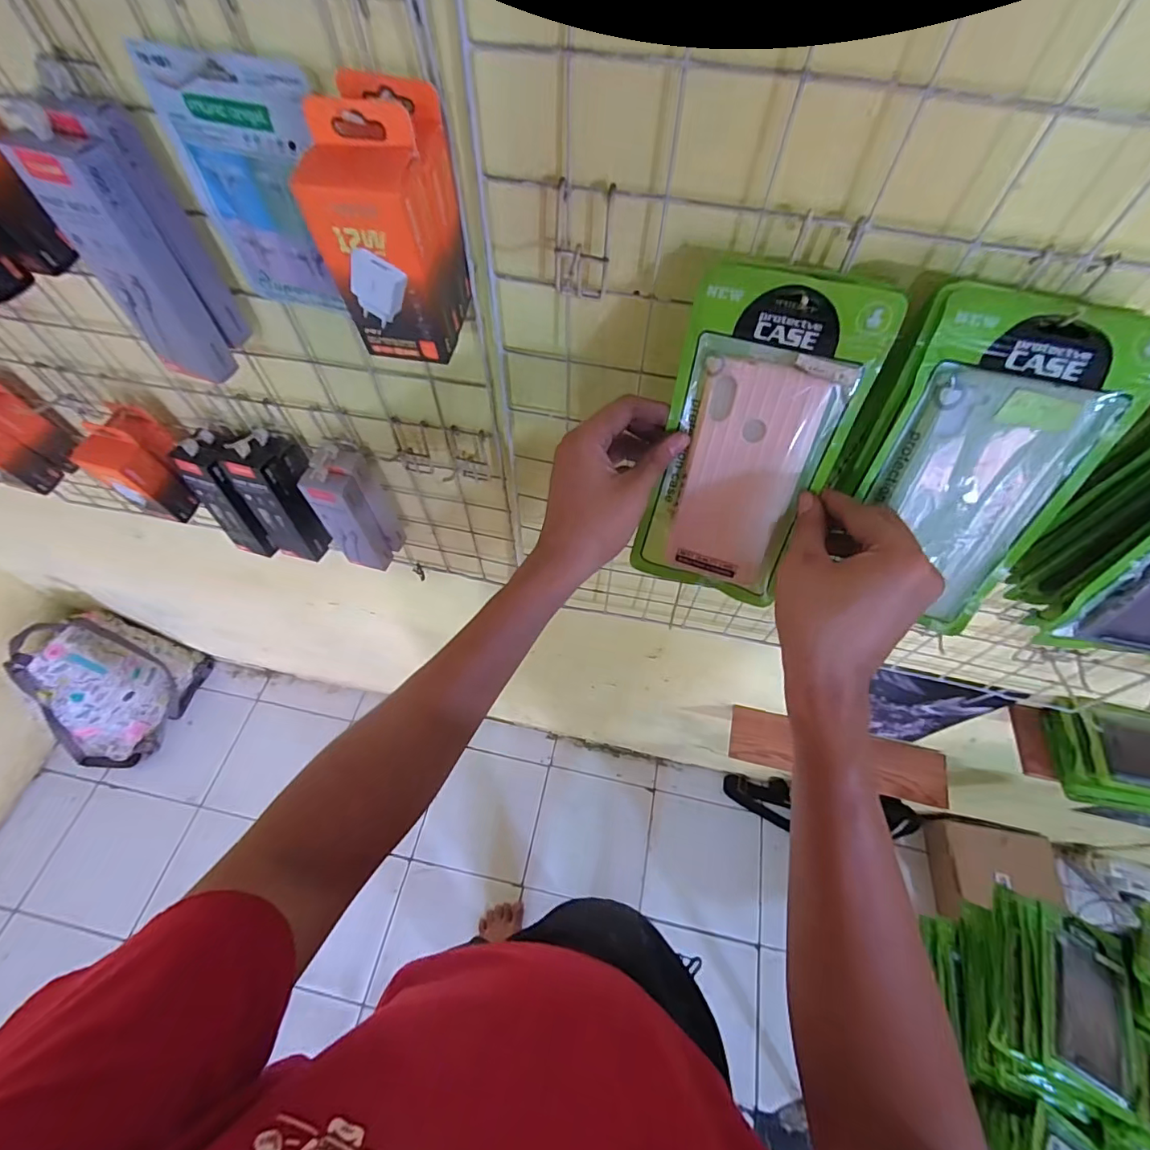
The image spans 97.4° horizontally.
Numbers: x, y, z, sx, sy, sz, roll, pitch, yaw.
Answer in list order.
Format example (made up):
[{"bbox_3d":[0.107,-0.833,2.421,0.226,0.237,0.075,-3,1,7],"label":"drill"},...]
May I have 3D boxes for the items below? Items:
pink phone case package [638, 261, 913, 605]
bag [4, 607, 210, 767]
[{"bbox_3d":[0.113,-0.081,0.336,0.110,0.205,0.009,17,30,11],"label":"pink phone case package"},{"bbox_3d":[-1.227,0.297,1.317,0.162,0.404,0.354,13,60,5],"label":"bag"}]

